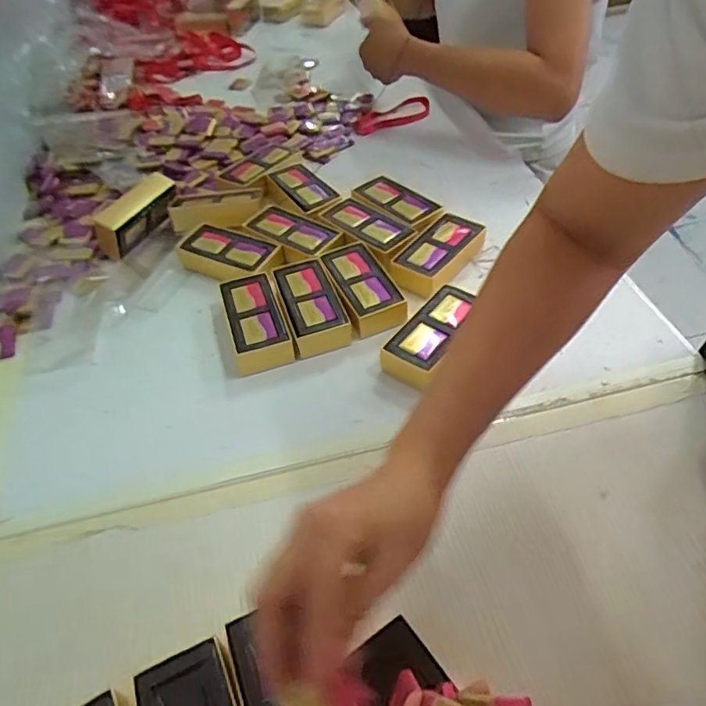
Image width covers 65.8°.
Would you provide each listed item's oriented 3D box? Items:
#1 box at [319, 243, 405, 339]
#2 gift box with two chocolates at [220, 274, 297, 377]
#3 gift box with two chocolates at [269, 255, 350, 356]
[{"bbox_3d":[0.008,-0.071,0.586,0.059,0.026,0.121,-17,49,-12],"label":"box"},{"bbox_3d":[-0.101,-0.037,0.564,0.060,0.036,0.120,-16,49,-11],"label":"gift box with two chocolates"},{"bbox_3d":[-0.045,-0.052,0.575,0.056,0.030,0.119,-15,49,-10],"label":"gift box with two chocolates"}]

